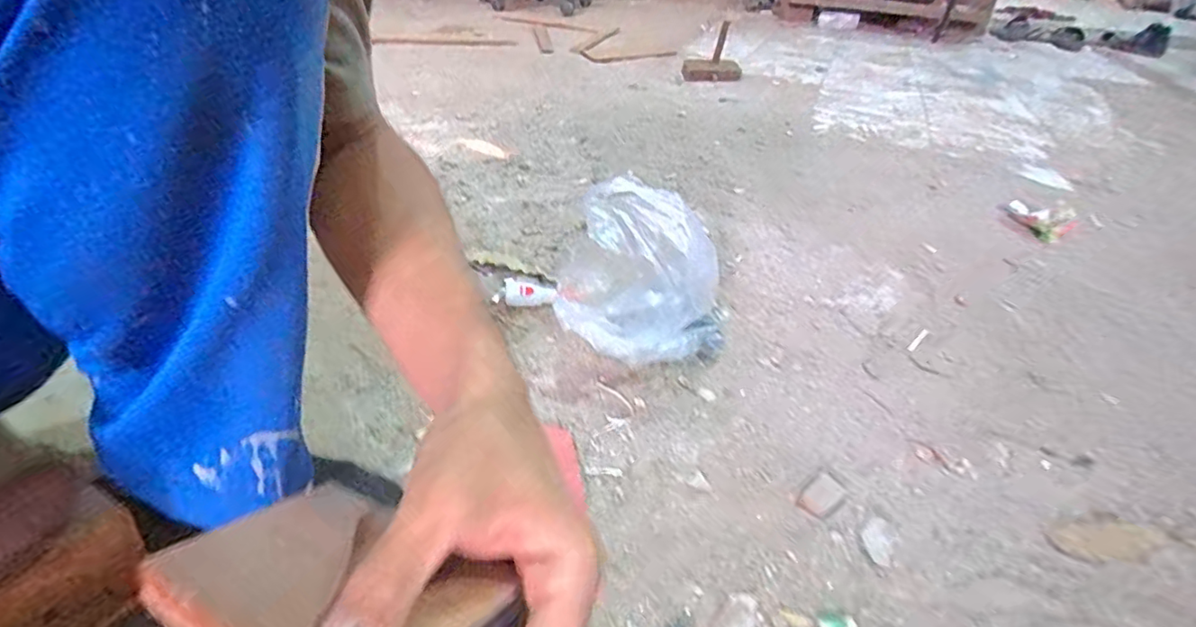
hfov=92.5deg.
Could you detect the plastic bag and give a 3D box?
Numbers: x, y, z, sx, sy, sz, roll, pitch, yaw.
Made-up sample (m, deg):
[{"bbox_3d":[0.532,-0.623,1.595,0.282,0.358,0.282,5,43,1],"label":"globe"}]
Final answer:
[{"bbox_3d":[0.058,-0.043,0.622,0.175,0.170,0.146,8,33,3],"label":"plastic bag"}]

